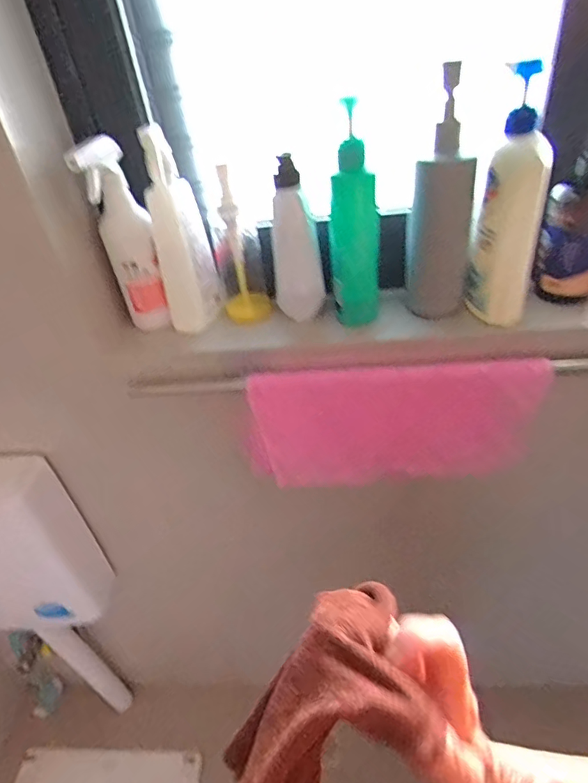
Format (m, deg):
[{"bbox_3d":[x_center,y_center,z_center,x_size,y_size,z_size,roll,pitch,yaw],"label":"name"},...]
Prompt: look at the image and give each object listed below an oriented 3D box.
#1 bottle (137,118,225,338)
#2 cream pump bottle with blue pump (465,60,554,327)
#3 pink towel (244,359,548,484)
[{"bbox_3d":[-0.139,-0.192,0.597,0.049,0.230,0.069,12,42,23],"label":"bottle"},{"bbox_3d":[0.236,-0.198,0.529,0.068,0.257,0.051,11,42,22],"label":"cream pump bottle with blue pump"},{"bbox_3d":[0.124,0.048,0.652,0.367,0.196,0.031,-5,39,4],"label":"pink towel"}]

